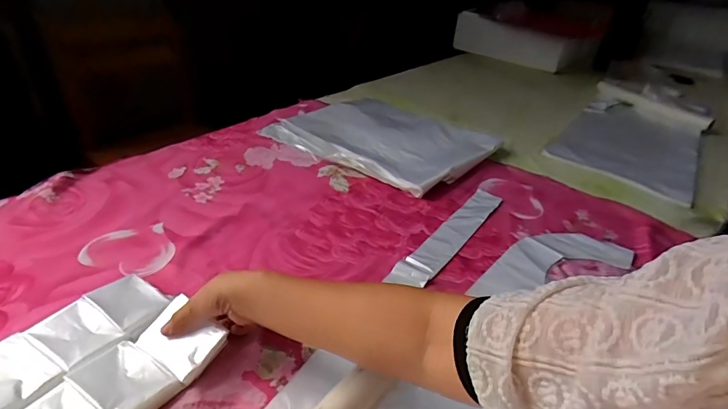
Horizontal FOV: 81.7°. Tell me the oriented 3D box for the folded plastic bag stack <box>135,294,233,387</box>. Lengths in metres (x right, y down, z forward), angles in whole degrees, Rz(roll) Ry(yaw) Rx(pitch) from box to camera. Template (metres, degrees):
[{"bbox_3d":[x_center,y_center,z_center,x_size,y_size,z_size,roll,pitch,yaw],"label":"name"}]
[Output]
[{"bbox_3d":[-0.199,0.145,0.461,0.088,0.015,0.064,26,64,29],"label":"folded plastic bag stack"}]

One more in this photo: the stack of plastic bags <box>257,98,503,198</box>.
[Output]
[{"bbox_3d":[0.035,-0.163,0.993,0.469,0.027,0.361,27,49,27],"label":"stack of plastic bags"}]

